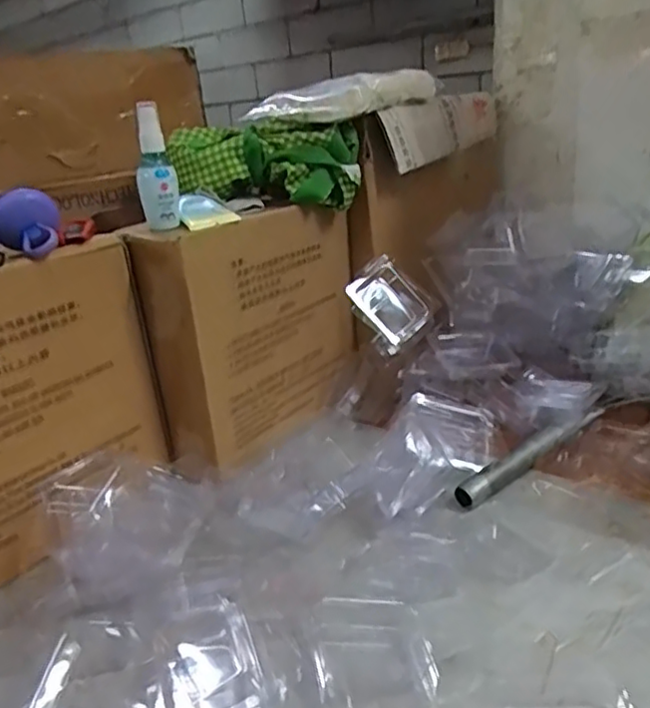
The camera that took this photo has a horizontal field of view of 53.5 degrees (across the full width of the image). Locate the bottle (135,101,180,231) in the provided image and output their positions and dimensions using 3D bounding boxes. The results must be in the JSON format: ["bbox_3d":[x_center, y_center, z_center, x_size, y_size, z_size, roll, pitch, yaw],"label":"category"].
[{"bbox_3d":[-0.170,-0.186,0.644,0.037,0.119,0.027,-9,21,-12],"label":"bottle"}]

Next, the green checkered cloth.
[{"bbox_3d":[-0.070,-0.218,0.748,0.213,0.089,0.069,-2,21,5],"label":"green checkered cloth"}]

